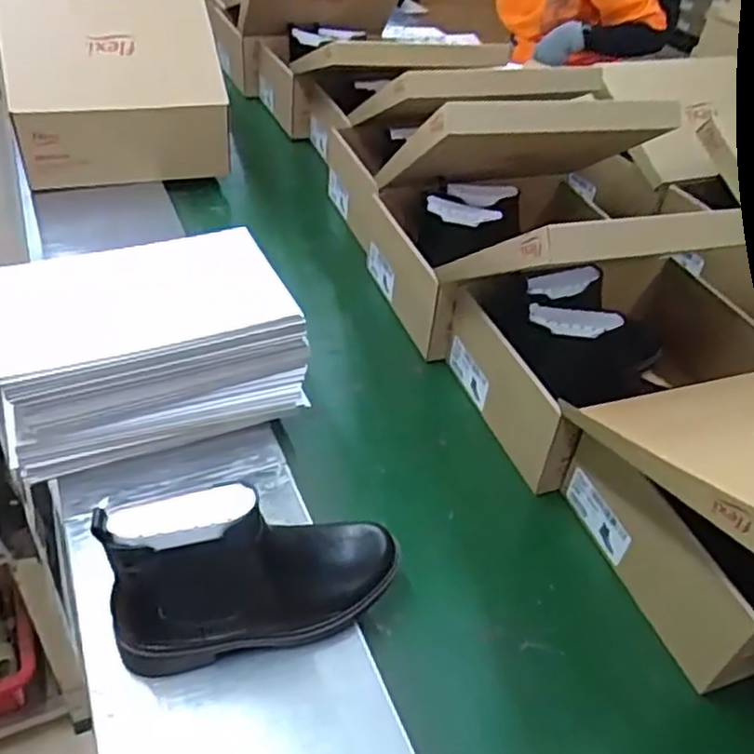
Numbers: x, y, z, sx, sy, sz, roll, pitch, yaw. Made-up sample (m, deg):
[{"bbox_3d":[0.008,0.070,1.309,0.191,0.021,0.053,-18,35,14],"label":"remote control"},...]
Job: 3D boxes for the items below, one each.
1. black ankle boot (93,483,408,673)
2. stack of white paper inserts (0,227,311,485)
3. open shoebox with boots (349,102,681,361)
[{"bbox_3d":[-0.092,0.157,0.597,0.247,0.168,0.082,-12,44,-21],"label":"black ankle boot"},{"bbox_3d":[-0.262,-0.033,0.822,0.317,0.153,0.219,-12,44,-21],"label":"stack of white paper inserts"},{"bbox_3d":[0.184,-0.285,1.057,0.349,0.309,0.255,-7,43,-17],"label":"open shoebox with boots"}]

